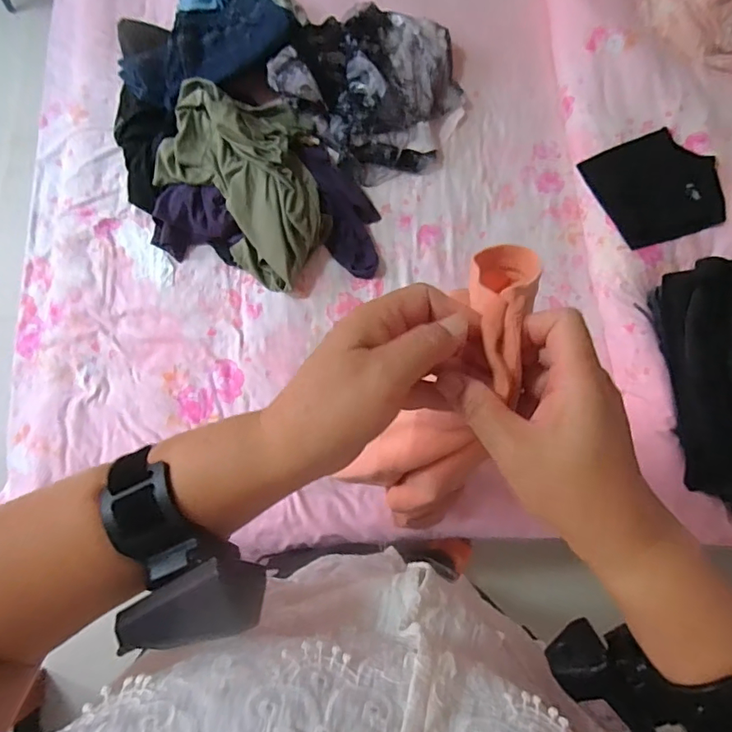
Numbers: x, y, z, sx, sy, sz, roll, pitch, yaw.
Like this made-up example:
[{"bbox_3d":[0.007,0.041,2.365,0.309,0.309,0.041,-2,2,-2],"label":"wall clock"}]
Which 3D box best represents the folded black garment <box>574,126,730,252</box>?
[{"bbox_3d":[0.524,-0.321,0.885,0.200,0.048,0.208,-24,80,-9],"label":"folded black garment"}]

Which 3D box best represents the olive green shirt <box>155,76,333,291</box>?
[{"bbox_3d":[-0.206,-0.308,0.835,0.271,0.102,0.363,-16,79,-7],"label":"olive green shirt"}]

